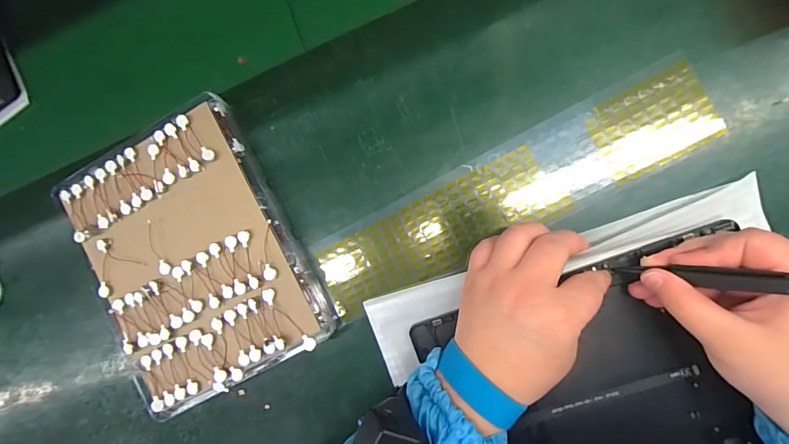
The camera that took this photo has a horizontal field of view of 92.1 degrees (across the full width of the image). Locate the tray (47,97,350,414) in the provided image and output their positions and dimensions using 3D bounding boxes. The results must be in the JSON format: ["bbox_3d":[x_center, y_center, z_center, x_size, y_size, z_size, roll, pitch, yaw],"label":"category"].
[{"bbox_3d":[-0.164,0.029,0.311,0.165,0.038,0.211,-29,84,8],"label":"tray"}]

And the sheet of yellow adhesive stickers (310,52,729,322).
[{"bbox_3d":[0.081,-0.019,0.285,0.302,0.006,0.068,-27,85,8],"label":"sheet of yellow adhesive stickers"}]

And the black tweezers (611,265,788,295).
[{"bbox_3d":[0.187,0.034,0.221,0.008,0.117,0.009,-3,88,-28],"label":"black tweezers"}]

